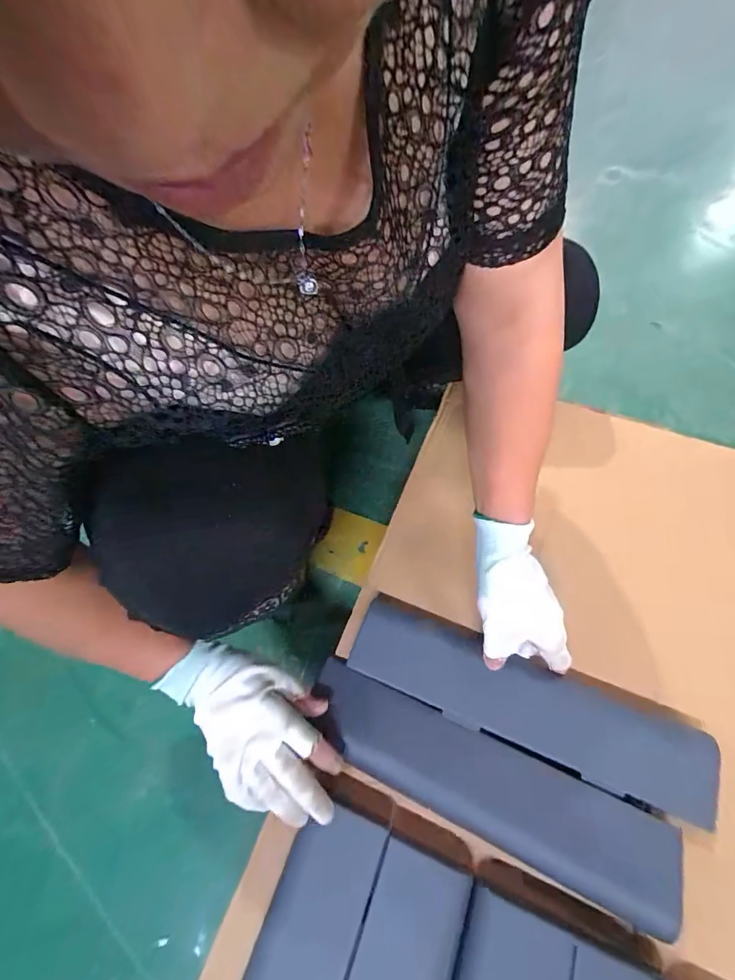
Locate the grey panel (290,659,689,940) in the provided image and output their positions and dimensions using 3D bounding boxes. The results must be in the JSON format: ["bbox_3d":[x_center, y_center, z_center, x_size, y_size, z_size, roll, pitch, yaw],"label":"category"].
[{"bbox_3d":[0.092,0.252,0.361,0.313,0.031,0.076,22,65,15],"label":"grey panel"}]

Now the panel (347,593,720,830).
[{"bbox_3d":[0.142,0.193,0.390,0.317,0.024,0.081,19,64,14],"label":"panel"}]

